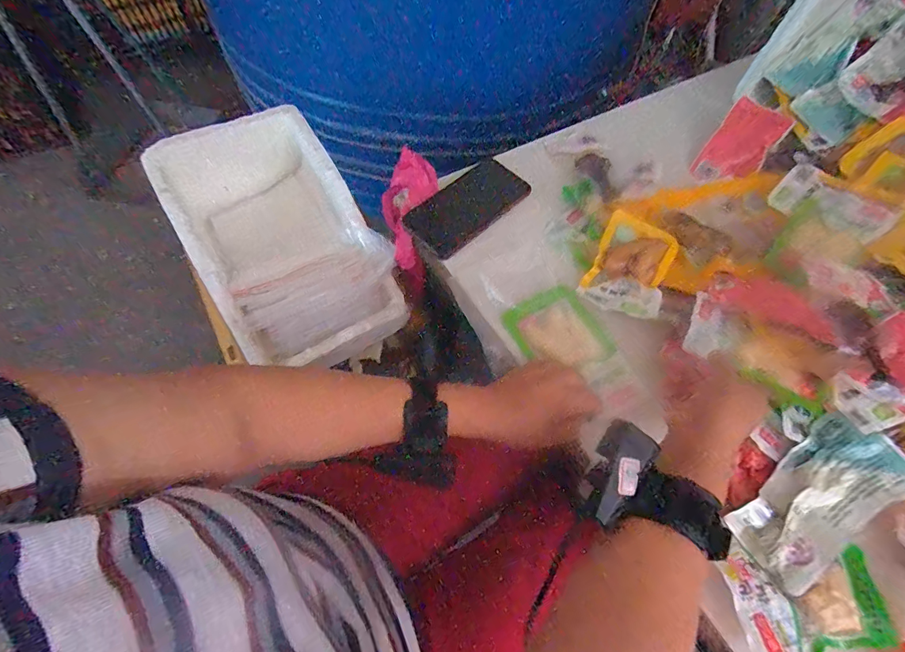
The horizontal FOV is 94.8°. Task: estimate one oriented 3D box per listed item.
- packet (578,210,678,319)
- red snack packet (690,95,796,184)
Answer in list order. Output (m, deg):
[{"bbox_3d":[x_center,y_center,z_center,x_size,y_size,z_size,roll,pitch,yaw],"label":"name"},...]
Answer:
[{"bbox_3d":[0.198,-0.069,0.456,0.078,0.008,0.122,26,64,9],"label":"packet"},{"bbox_3d":[0.394,-0.245,0.570,0.073,0.013,0.143,38,86,15],"label":"red snack packet"}]

